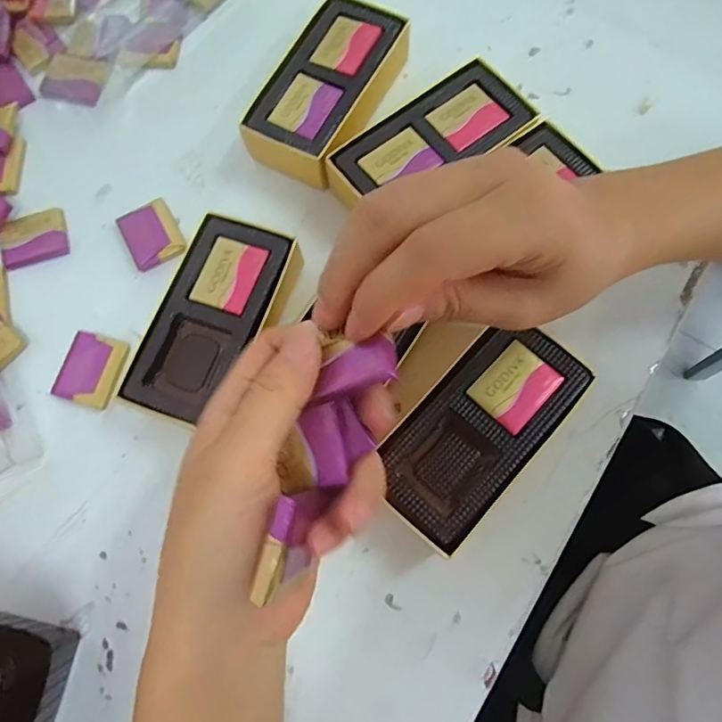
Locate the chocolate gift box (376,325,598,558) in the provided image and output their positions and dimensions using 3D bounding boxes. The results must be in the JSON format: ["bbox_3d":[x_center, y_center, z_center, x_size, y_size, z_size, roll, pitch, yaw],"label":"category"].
[{"bbox_3d":[0.058,0.034,0.259,0.057,0.033,0.112,42,80,10],"label":"chocolate gift box"}]

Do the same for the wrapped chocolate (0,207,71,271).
[{"bbox_3d":[-0.203,-0.077,0.314,0.039,0.004,0.034,-20,77,-5],"label":"wrapped chocolate"}]

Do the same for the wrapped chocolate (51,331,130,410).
[{"bbox_3d":[-0.154,0.005,0.289,0.034,0.005,0.040,14,76,4],"label":"wrapped chocolate"}]

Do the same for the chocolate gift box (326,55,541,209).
[{"bbox_3d":[0.039,-0.126,0.306,0.119,0.033,0.056,-35,78,-8],"label":"chocolate gift box"}]

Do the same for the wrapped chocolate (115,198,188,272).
[{"bbox_3d":[-0.129,-0.077,0.312,0.032,0.006,0.040,-30,78,-7],"label":"wrapped chocolate"}]

